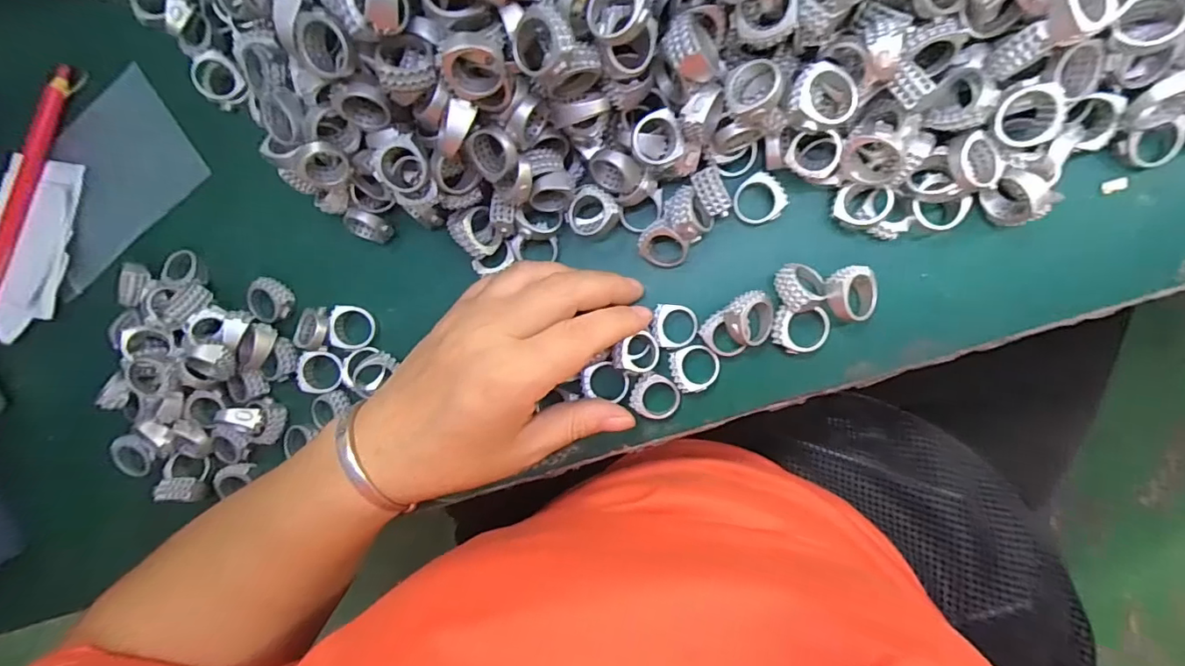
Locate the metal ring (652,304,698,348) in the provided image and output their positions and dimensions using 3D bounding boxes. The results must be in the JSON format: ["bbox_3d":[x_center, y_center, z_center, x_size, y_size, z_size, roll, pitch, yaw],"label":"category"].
[{"bbox_3d":[0.040,-0.003,0.259,0.022,0.007,0.021,6,94,8],"label":"metal ring"}]

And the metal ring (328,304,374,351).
[{"bbox_3d":[-0.130,-0.003,0.286,0.025,0.009,0.024,0,93,9],"label":"metal ring"}]

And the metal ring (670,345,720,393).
[{"bbox_3d":[0.051,0.017,0.258,0.024,0.007,0.022,0,93,9],"label":"metal ring"}]

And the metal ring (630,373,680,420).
[{"bbox_3d":[0.032,0.032,0.262,0.024,0.006,0.022,0,105,-1],"label":"metal ring"}]

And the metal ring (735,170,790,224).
[{"bbox_3d":[0.080,-0.064,0.251,0.024,0.011,0.023,0,93,9],"label":"metal ring"}]

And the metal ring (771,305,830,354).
[{"bbox_3d":[0.099,-0.001,0.249,0.026,0.016,0.022,2,93,9],"label":"metal ring"}]

